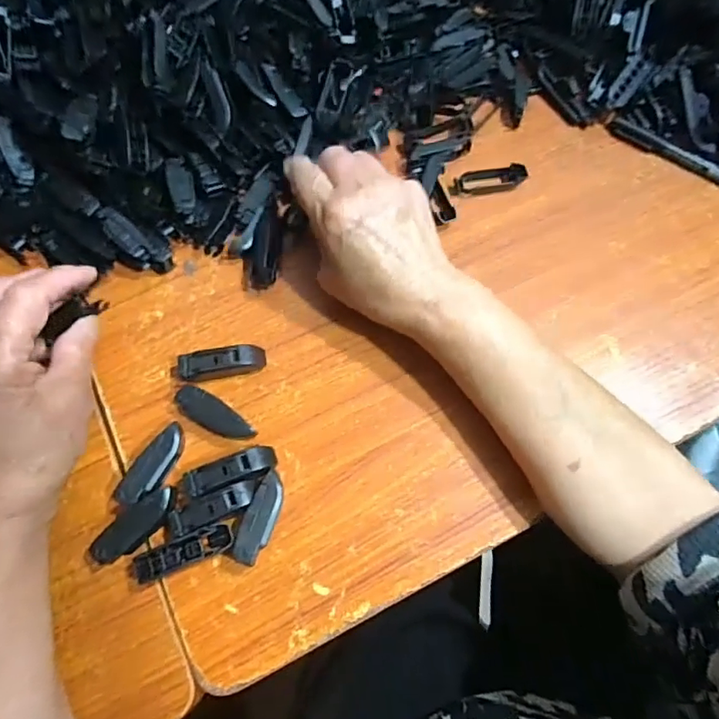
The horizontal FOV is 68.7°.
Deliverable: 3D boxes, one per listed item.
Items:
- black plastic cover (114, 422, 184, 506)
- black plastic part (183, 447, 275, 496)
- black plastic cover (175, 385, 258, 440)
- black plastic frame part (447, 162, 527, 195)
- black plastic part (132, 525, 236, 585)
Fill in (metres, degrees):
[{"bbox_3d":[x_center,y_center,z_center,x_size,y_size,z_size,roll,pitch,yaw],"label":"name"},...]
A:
[{"bbox_3d":[-0.125,0.066,0.325,0.019,0.018,0.053,30,71,11],"label":"black plastic cover"},{"bbox_3d":[-0.079,0.069,0.326,0.054,0.016,0.018,-22,70,-9],"label":"black plastic part"},{"bbox_3d":[-0.093,0.036,0.338,0.054,0.017,0.019,31,71,11],"label":"black plastic cover"},{"bbox_3d":[0.102,-0.141,0.413,0.060,0.010,0.021,-10,69,-5],"label":"black plastic frame part"},{"bbox_3d":[-0.101,0.113,0.308,0.056,0.015,0.015,-21,70,-9],"label":"black plastic part"}]

